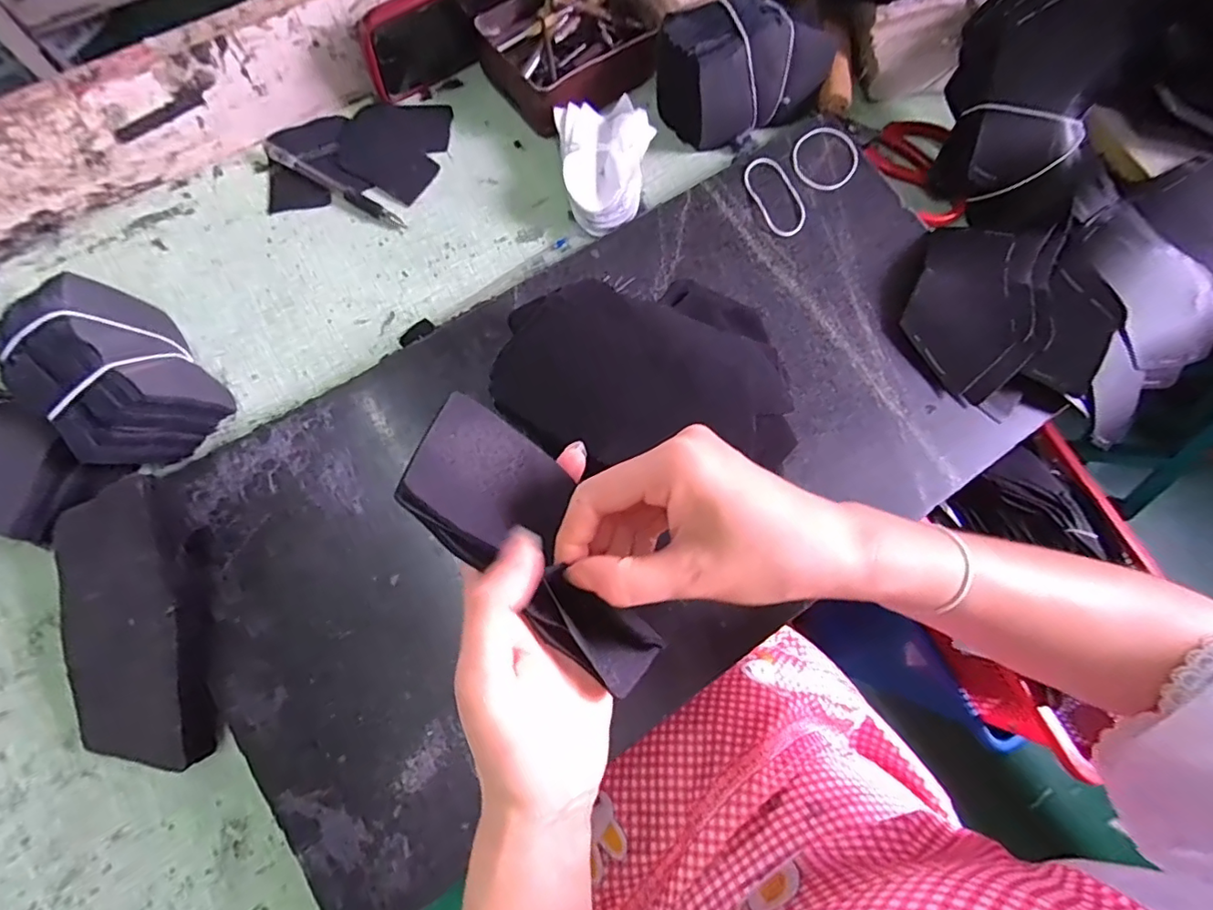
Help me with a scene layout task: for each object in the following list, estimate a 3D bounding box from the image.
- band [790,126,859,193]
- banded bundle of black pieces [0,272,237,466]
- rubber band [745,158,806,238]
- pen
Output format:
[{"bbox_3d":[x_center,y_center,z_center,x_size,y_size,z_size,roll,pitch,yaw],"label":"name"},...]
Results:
[{"bbox_3d":[0.177,-0.238,0.436,0.064,0.006,0.052,-42,79,-16],"label":"band"},{"bbox_3d":[-0.310,-0.054,0.346,0.069,0.078,0.124,-41,81,-12],"label":"banded bundle of black pieces"},{"bbox_3d":[0.132,-0.202,0.424,0.037,0.004,0.068,-22,77,-9],"label":"rubber band"},{"bbox_3d":[-0.212,-0.210,0.423,0.123,0.008,0.011,29,75,5],"label":"pen"}]

